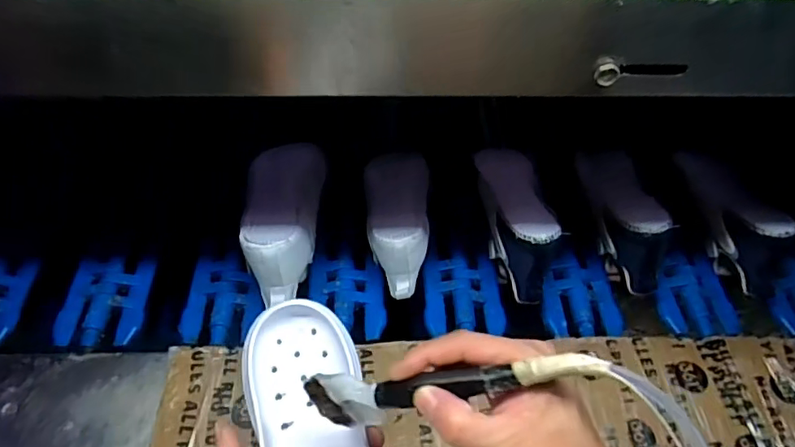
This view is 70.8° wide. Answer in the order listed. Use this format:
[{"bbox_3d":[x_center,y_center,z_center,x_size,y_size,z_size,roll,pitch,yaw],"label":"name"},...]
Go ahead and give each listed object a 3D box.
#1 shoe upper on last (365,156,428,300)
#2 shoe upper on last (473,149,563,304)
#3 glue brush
[{"bbox_3d":[0.001,-0.015,0.675,0.082,0.076,0.207,-1,49,-1],"label":"shoe upper on last"},{"bbox_3d":[0.143,0.001,0.688,0.078,0.108,0.203,0,49,-1],"label":"shoe upper on last"},{"bbox_3d":[0.028,0.093,0.320,0.176,0.021,0.027,-15,61,23],"label":"glue brush"}]

